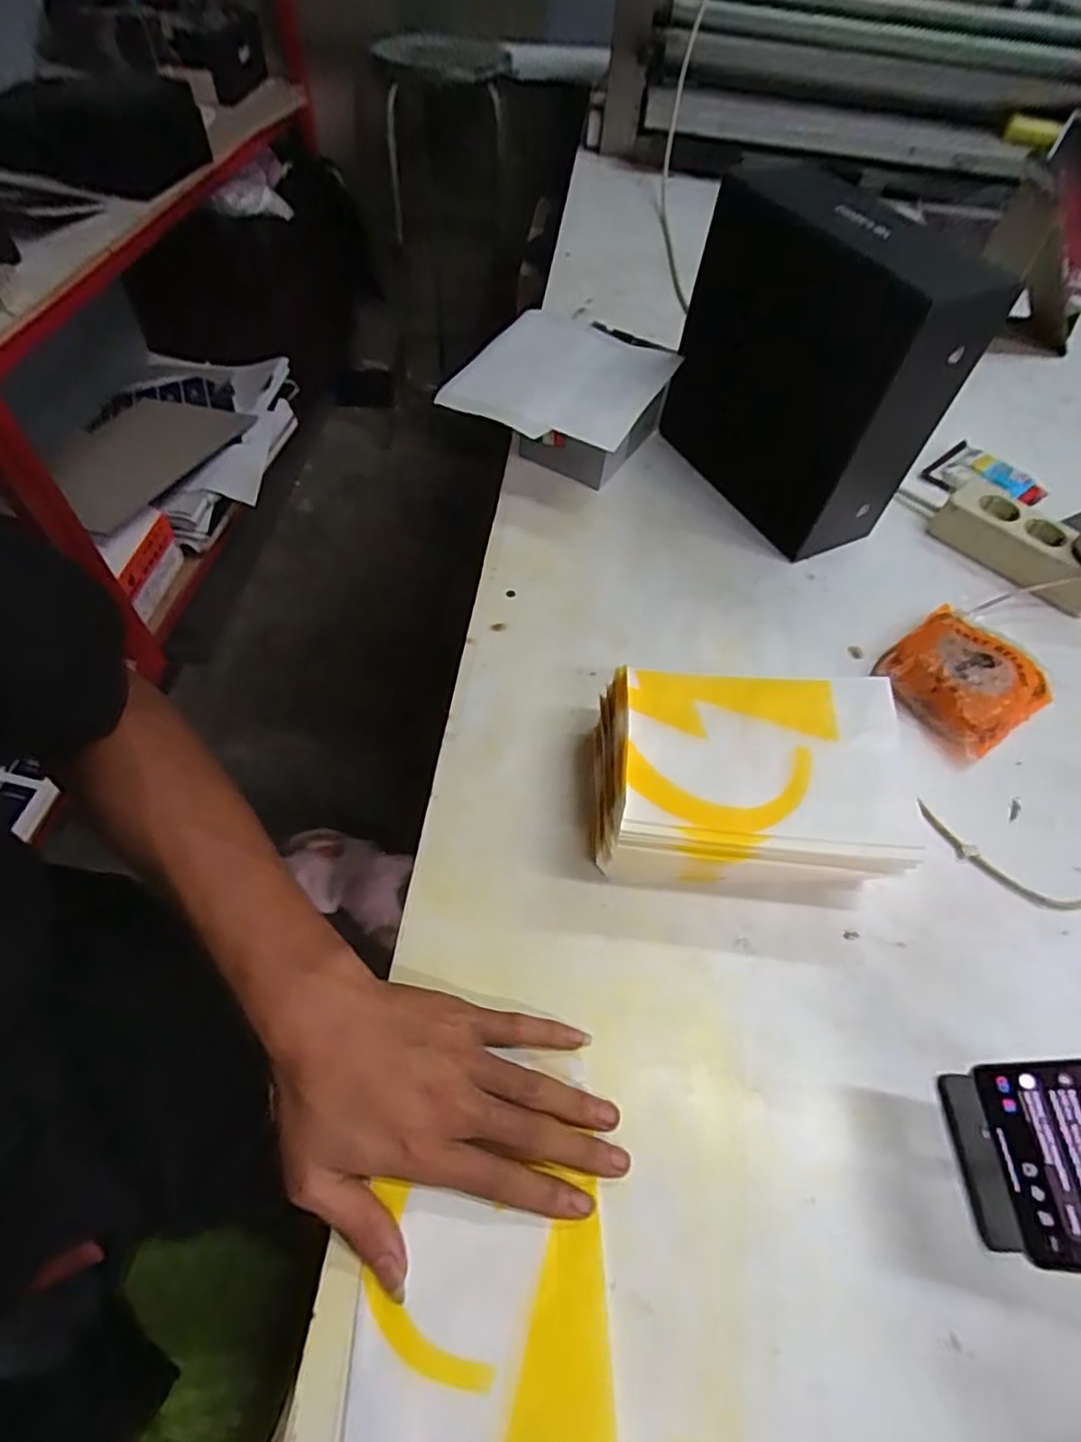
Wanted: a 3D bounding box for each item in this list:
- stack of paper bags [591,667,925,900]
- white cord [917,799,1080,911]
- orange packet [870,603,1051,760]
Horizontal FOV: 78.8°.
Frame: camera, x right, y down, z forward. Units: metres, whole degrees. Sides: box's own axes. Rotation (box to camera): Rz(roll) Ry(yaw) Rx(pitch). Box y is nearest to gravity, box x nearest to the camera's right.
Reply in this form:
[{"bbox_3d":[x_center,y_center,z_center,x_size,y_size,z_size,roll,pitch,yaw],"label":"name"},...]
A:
[{"bbox_3d":[0.129,0.038,0.426,0.185,0.077,0.127,5,57,-1],"label":"stack of paper bags"},{"bbox_3d":[0.344,0.087,0.448,0.159,0.012,0.079,-3,57,-6],"label":"white cord"},{"bbox_3d":[0.332,-0.035,0.515,0.115,0.034,0.105,-32,65,-22],"label":"orange packet"}]

